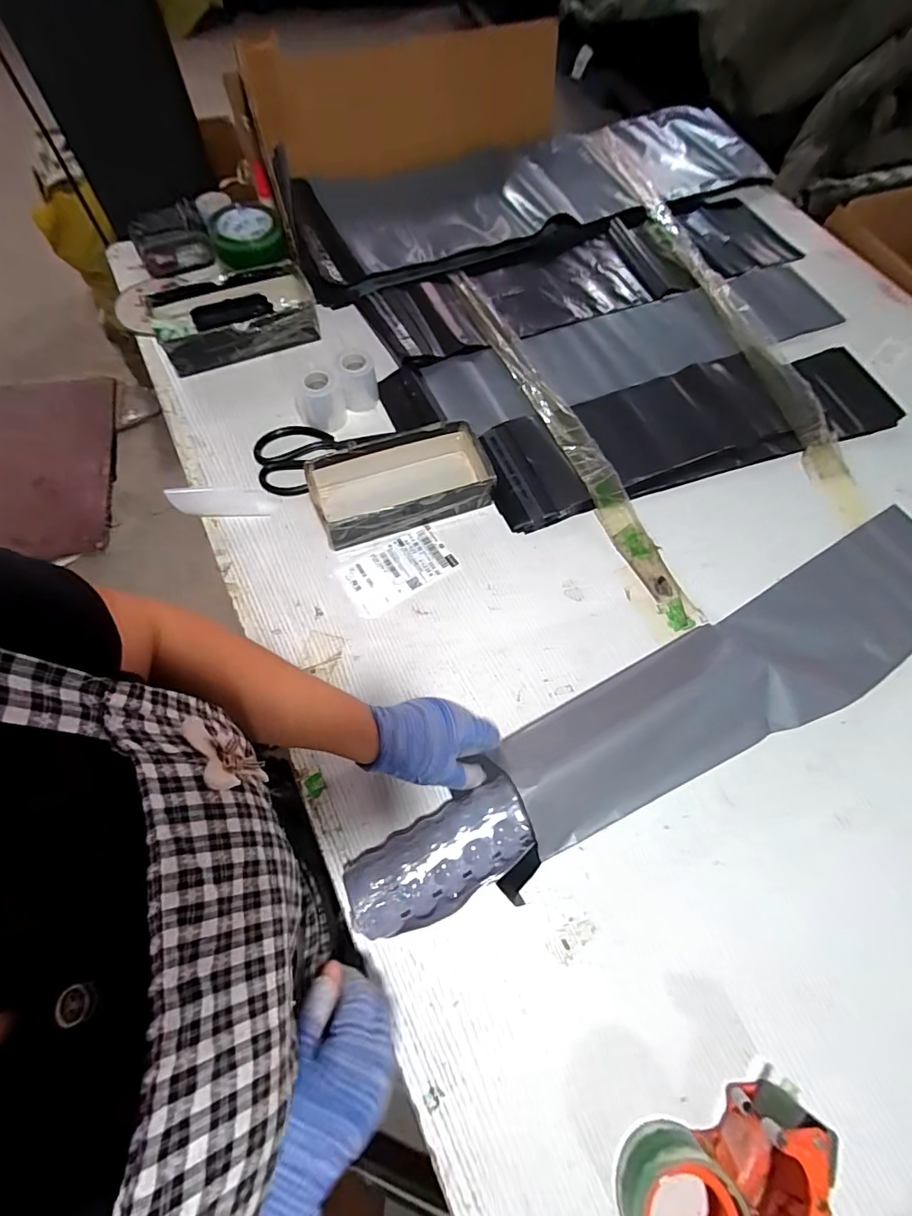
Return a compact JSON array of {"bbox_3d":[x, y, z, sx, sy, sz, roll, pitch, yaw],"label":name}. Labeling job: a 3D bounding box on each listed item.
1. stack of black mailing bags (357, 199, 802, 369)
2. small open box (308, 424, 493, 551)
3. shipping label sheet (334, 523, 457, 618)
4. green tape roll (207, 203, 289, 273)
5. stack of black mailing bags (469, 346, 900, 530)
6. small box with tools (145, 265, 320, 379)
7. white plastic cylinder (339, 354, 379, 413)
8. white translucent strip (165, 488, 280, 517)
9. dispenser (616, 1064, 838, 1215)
[{"bbox_3d":[0.235,-0.574,0.828,0.788,0.029,0.195,-22,69,-12],"label":"stack of black mailing bags"},{"bbox_3d":[-0.065,-0.160,0.612,0.218,0.053,0.114,-17,68,-10],"label":"small open box"},{"bbox_3d":[-0.073,-0.047,0.593,0.134,0.004,0.079,-31,71,-15],"label":"shipping label sheet"},{"bbox_3d":[-0.312,-0.554,0.730,0.103,0.037,0.116,-19,68,-11],"label":"green tape roll"},{"bbox_3d":[0.334,-0.262,0.686,0.612,0.034,0.172,-17,68,-10],"label":"stack of black mailing bags"},{"bbox_3d":[-0.323,-0.430,0.724,0.225,0.058,0.131,-17,68,-10],"label":"small box with tools"},{"bbox_3d":[-0.133,-0.311,0.675,0.046,0.066,0.037,-1,66,-3],"label":"white plastic cylinder"},{"bbox_3d":[-0.290,-0.132,0.608,0.125,0.028,0.032,-6,66,-5],"label":"white translucent strip"},{"bbox_3d":[0.203,0.435,0.355,0.156,0.064,0.089,-12,67,-8],"label":"dispenser"}]

